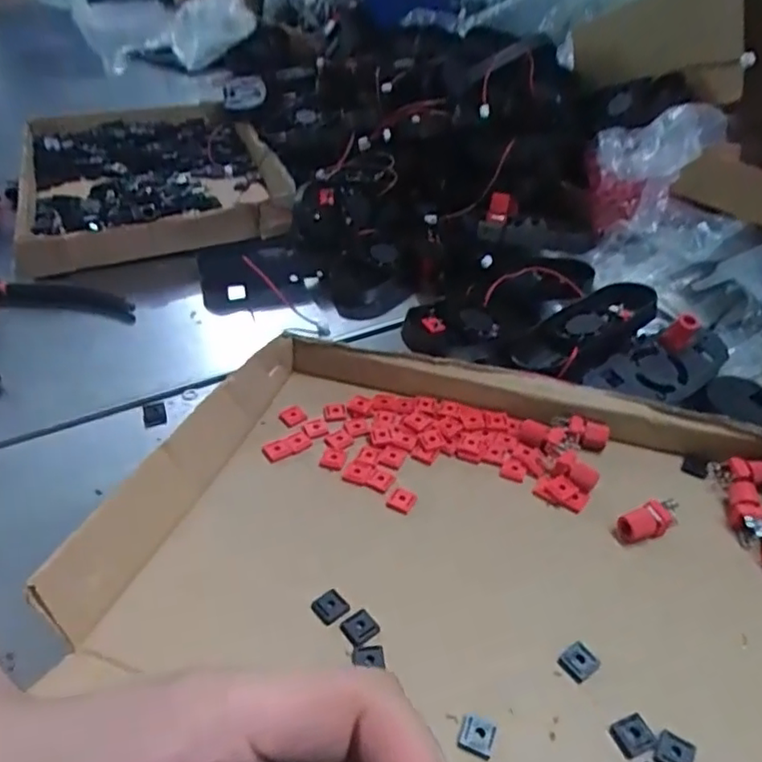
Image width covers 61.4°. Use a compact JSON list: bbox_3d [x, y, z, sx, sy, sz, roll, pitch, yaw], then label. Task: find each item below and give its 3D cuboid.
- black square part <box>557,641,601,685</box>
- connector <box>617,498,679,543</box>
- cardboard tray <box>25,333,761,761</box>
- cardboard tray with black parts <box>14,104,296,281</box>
[{"bbox_3d":[0.086,0.122,0.278,0.013,0.007,0.013,-22,45,-27],"label":"black square part"},{"bbox_3d":[0.139,0.073,0.333,0.035,0.016,0.014,-13,41,-17],"label":"connector"},{"bbox_3d":[0.048,0.080,0.307,0.341,0.039,0.268,15,41,16],"label":"cardboard tray"},{"bbox_3d":[-0.236,-0.218,0.651,0.235,0.039,0.337,-10,41,-14],"label":"cardboard tray with black parts"}]

